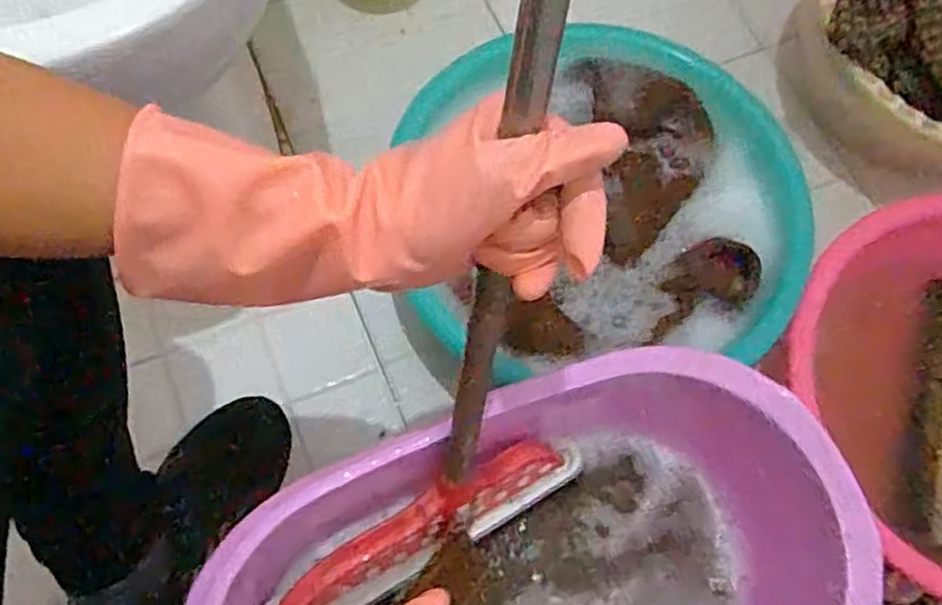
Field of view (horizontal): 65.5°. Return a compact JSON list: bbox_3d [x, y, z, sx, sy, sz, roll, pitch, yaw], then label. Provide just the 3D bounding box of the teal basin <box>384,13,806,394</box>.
[{"bbox_3d":[0.132,-0.102,0.781,0.378,0.120,0.364,1,69,-2],"label":"teal basin"}]

